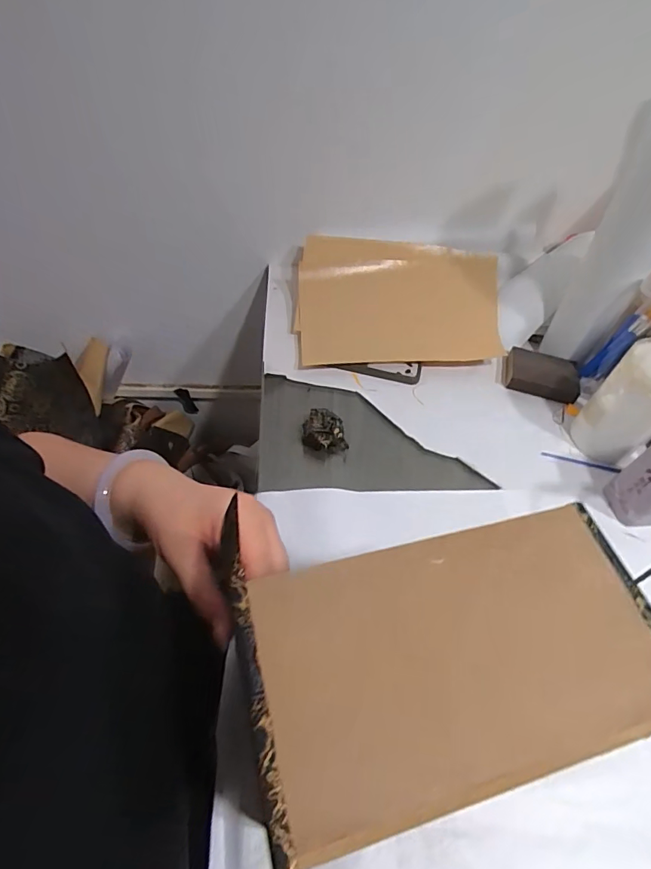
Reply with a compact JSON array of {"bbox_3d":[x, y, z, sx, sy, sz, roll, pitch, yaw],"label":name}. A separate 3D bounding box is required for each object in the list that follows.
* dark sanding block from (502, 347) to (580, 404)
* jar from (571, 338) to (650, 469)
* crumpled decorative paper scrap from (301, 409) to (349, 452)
[{"bbox_3d":[0.318,-0.090,0.692,0.108,0.030,0.067,15,52,6],"label":"dark sanding block"},{"bbox_3d":[0.382,-0.037,0.586,0.079,0.145,0.085,-30,60,-26],"label":"jar"},{"bbox_3d":[0.001,-0.006,0.598,0.057,0.028,0.046,8,51,0],"label":"crumpled decorative paper scrap"}]

